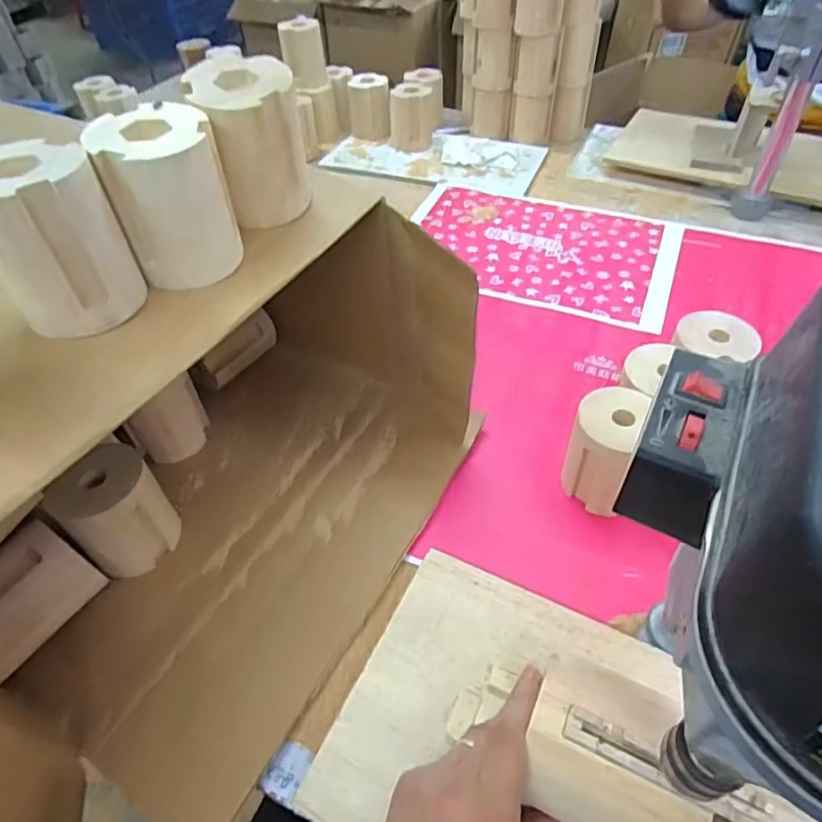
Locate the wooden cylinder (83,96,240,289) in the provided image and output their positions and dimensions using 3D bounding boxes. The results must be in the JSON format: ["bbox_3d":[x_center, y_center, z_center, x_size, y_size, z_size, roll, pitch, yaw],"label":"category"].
[{"bbox_3d":[-0.166,-0.147,0.396,0.075,0.104,0.070,-19,50,-14],"label":"wooden cylinder"}]

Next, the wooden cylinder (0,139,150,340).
[{"bbox_3d":[-0.229,-0.109,0.362,0.079,0.098,0.071,-27,52,-20],"label":"wooden cylinder"}]

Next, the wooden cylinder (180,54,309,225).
[{"bbox_3d":[-0.120,-0.202,0.434,0.072,0.107,0.065,-19,50,-14],"label":"wooden cylinder"}]

